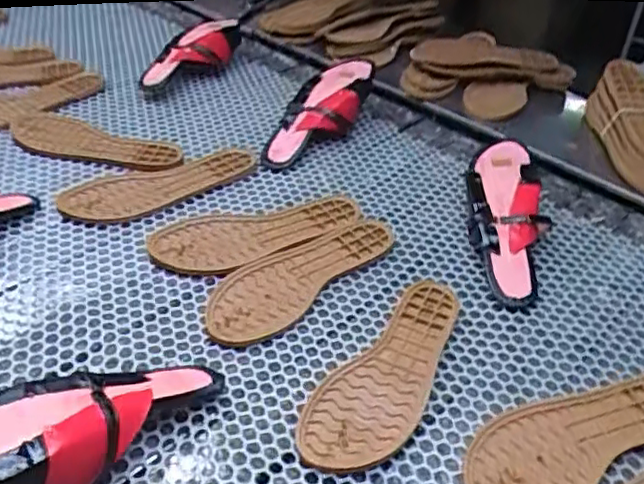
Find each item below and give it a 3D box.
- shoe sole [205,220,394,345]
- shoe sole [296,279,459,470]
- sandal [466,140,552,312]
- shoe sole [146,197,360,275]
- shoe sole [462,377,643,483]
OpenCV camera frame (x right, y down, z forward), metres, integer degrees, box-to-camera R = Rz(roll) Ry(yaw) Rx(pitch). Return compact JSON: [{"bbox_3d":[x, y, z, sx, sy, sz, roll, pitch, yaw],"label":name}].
[{"bbox_3d":[-0.018,0.036,0.681,0.245,0.019,0.092,-27,49,-32],"label":"shoe sole"},{"bbox_3d":[0.070,0.119,0.588,0.084,0.008,0.248,27,45,26],"label":"shoe sole"},{"bbox_3d":[0.218,-0.029,0.717,0.097,0.077,0.219,5,40,2],"label":"sandal"},{"bbox_3d":[-0.068,-0.006,0.721,0.242,0.018,0.082,-11,54,-18],"label":"shoe sole"},{"bbox_3d":[0.228,0.168,0.539,0.241,0.008,0.087,-14,43,-20],"label":"shoe sole"}]

